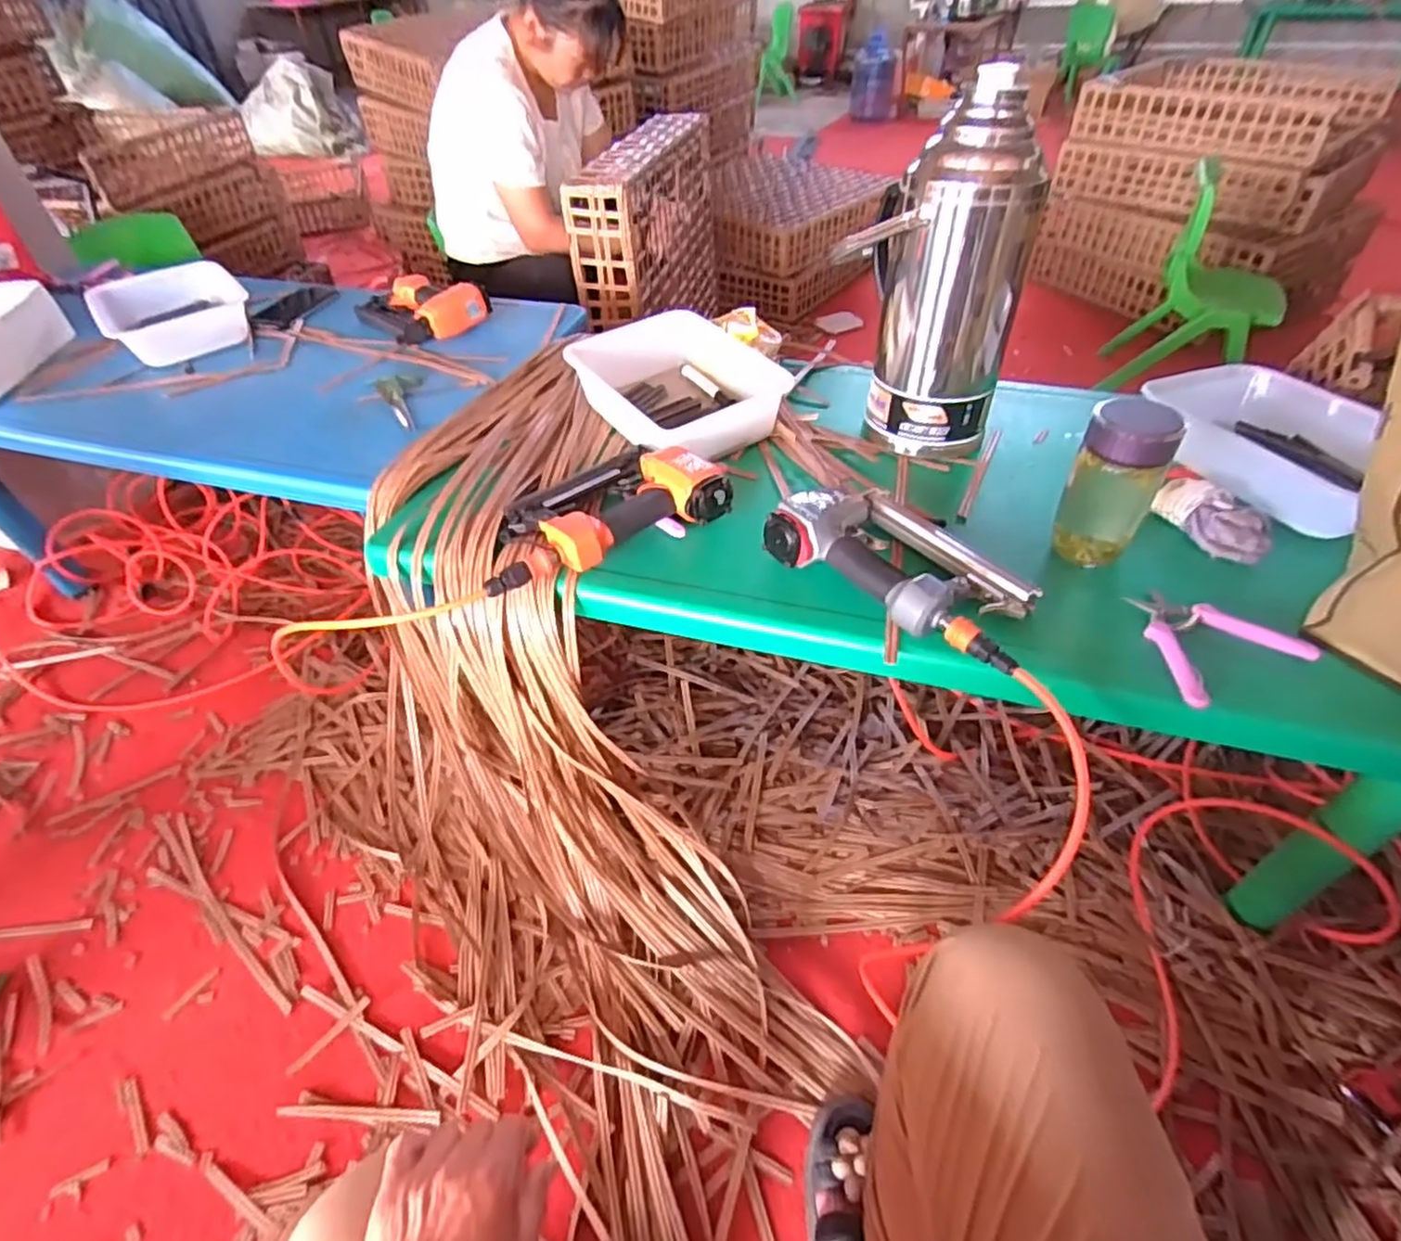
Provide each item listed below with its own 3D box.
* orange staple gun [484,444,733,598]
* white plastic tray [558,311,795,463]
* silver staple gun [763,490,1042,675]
[{"bbox_3d":[-0.122,-0.132,0.784,0.270,0.064,0.165,-24,49,-20],"label":"orange staple gun"},{"bbox_3d":[-0.028,-0.317,0.942,0.200,0.081,0.255,-29,51,-24],"label":"white plastic tray"},{"bbox_3d":[0.215,-0.057,0.713,0.269,0.072,0.163,33,55,30],"label":"silver staple gun"}]

